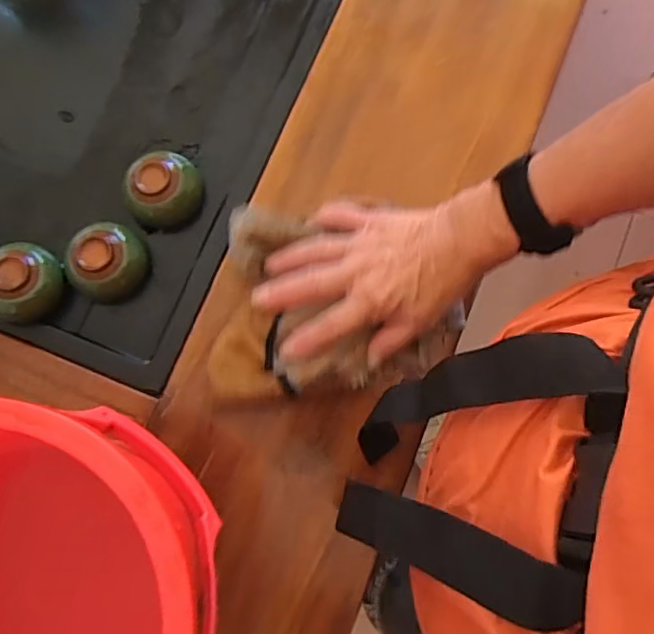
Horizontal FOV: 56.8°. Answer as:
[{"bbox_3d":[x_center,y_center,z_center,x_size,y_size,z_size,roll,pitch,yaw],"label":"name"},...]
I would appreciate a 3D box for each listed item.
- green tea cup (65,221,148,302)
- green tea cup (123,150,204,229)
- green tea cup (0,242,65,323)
[{"bbox_3d":[-0.178,-0.046,0.481,0.062,0.038,0.065,-1,80,0],"label":"green tea cup"},{"bbox_3d":[-0.133,-0.104,0.493,0.061,0.037,0.057,0,80,0],"label":"green tea cup"},{"bbox_3d":[-0.244,-0.029,0.474,0.061,0.037,0.061,0,80,0],"label":"green tea cup"}]

